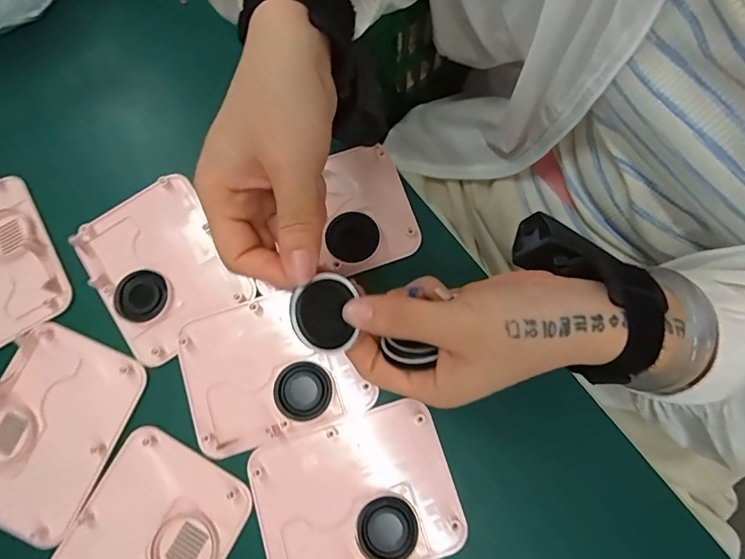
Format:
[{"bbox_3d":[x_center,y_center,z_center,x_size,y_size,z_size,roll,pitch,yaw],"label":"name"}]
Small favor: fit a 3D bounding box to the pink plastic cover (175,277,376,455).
[{"bbox_3d":[-0.068,0.059,0.315,0.120,0.008,0.096,-18,75,-3],"label":"pink plastic cover"}]

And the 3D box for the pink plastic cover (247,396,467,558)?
[{"bbox_3d":[-0.011,0.140,0.293,0.124,0.007,0.095,-18,75,-3],"label":"pink plastic cover"}]

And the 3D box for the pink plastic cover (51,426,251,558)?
[{"bbox_3d":[-0.146,0.170,0.289,0.095,0.009,0.122,27,78,8],"label":"pink plastic cover"}]

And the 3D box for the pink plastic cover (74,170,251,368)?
[{"bbox_3d":[-0.156,-0.012,0.336,0.092,0.009,0.123,-34,77,-7],"label":"pink plastic cover"}]

